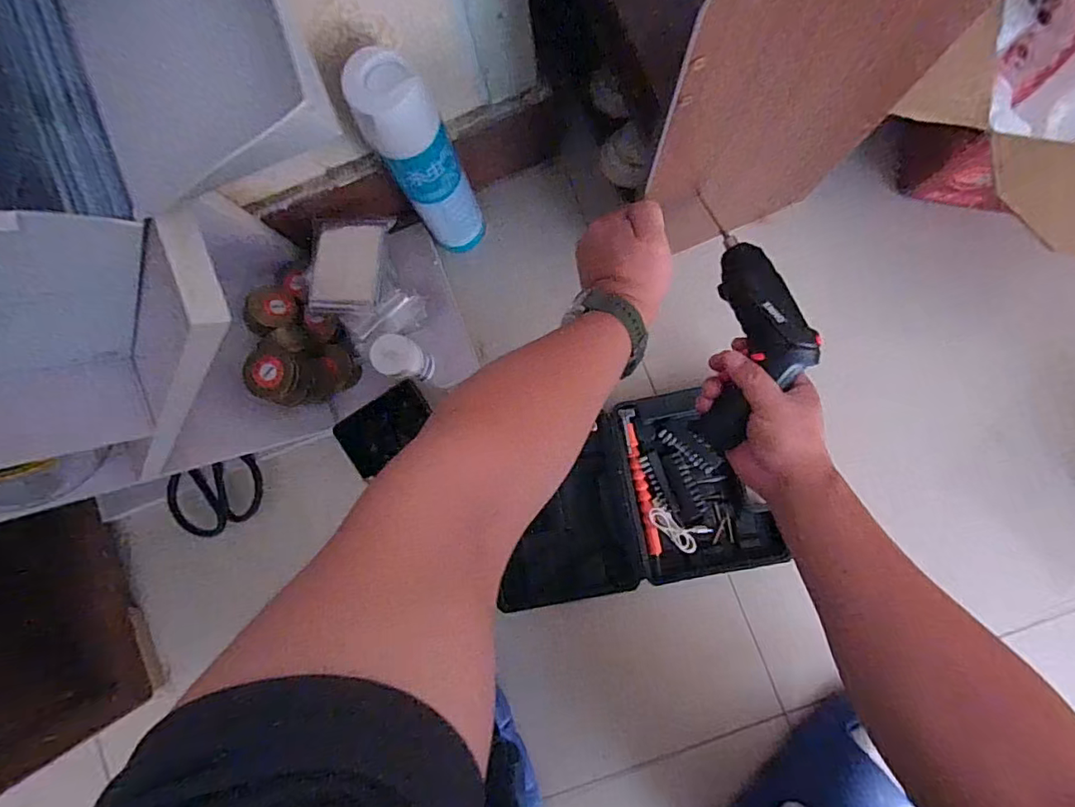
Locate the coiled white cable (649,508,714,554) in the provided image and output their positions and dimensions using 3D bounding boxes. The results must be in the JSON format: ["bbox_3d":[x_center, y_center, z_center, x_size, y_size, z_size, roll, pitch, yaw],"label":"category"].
[{"bbox_3d":[0.161,0.148,0.610,0.074,0.005,0.035,21,88,5],"label":"coiled white cable"}]

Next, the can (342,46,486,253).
[{"bbox_3d":[-0.104,-0.221,0.518,0.059,0.269,0.062,0,86,4],"label":"can"}]

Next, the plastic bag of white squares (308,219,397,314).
[{"bbox_3d":[-0.211,-0.155,0.596,0.076,0.034,0.107,6,87,4],"label":"plastic bag of white squares"}]

